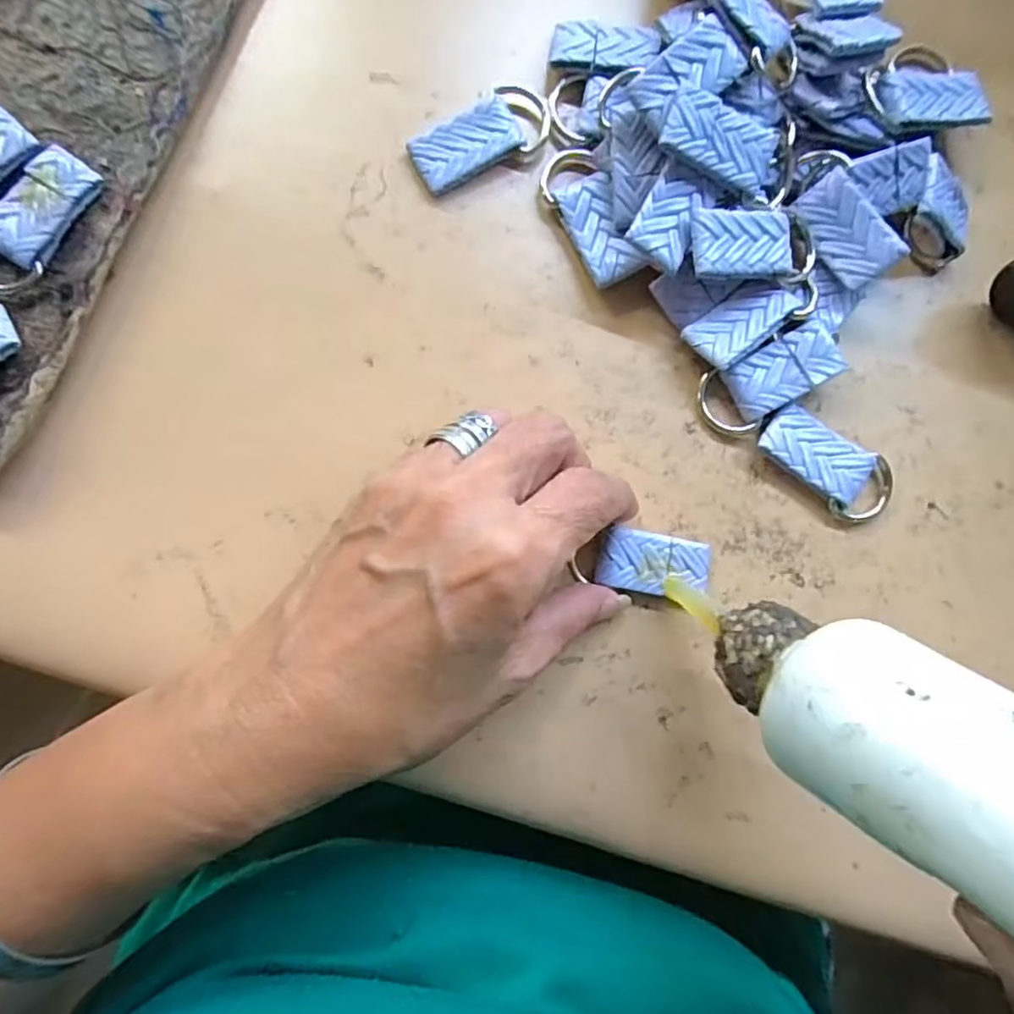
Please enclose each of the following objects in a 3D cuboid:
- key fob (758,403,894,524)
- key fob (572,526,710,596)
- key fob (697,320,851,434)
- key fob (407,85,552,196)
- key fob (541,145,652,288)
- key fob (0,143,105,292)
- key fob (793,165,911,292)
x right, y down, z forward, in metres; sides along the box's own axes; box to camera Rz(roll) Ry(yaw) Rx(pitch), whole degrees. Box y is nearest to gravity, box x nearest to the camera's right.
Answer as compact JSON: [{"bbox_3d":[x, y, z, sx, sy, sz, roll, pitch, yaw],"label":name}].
[{"bbox_3d":[0.110,-0.015,0.212,0.049,0.007,0.024,34,84,-1],"label":"key fob"},{"bbox_3d":[0.048,0.018,0.204,0.039,0.004,0.020,2,86,-10],"label":"key fob"},{"bbox_3d":[0.090,-0.043,0.211,0.049,0.011,0.023,-26,87,-6],"label":"key fob"},{"bbox_3d":[-0.009,-0.125,0.212,0.048,0.007,0.022,-30,88,-6],"label":"key fob"},{"bbox_3d":[0.029,-0.099,0.211,0.021,0.009,0.049,-27,87,-6],"label":"key fob"},{"bbox_3d":[-0.148,-0.089,0.192,0.022,0.004,0.048,36,84,0],"label":"key fob"},{"bbox_3d":[0.113,-0.092,0.206,0.020,0.004,0.036,-36,81,27],"label":"key fob"}]

